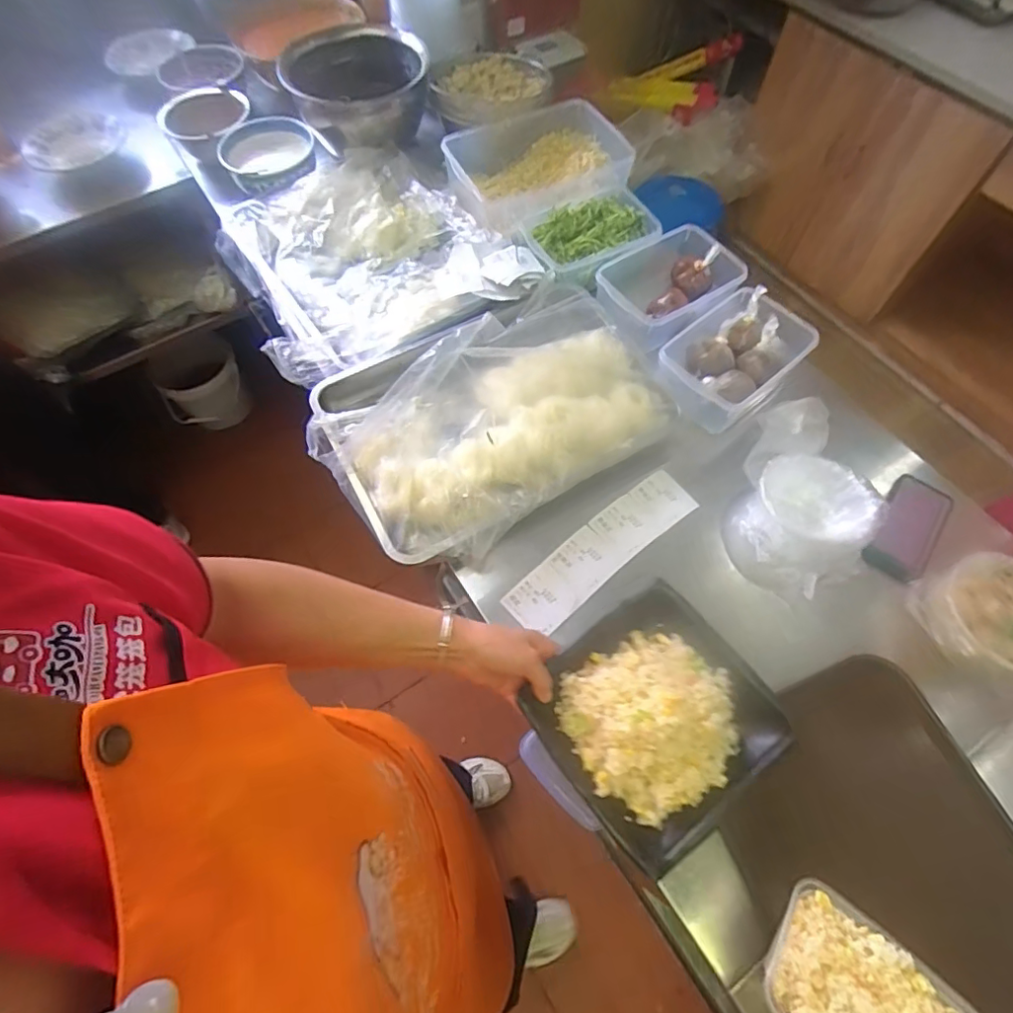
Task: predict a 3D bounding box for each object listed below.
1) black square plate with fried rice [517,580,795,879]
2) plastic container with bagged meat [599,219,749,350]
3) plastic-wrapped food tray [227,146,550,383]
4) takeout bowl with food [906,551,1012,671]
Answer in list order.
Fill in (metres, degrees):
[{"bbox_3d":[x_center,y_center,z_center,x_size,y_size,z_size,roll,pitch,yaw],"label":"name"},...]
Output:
[{"bbox_3d":[0.150,0.208,0.557,0.206,0.059,0.200,-35,65,-17],"label":"black square plate with fried rice"},{"bbox_3d":[0.273,-0.365,0.964,0.218,0.106,0.172,-29,63,-14],"label":"plastic container with bagged meat"},{"bbox_3d":[-0.250,-0.451,0.984,0.448,0.119,0.487,-27,63,-13],"label":"plastic-wrapped food tray"},{"bbox_3d":[0.587,0.133,0.670,0.156,0.061,0.144,-1,60,2],"label":"takeout bowl with food"}]

